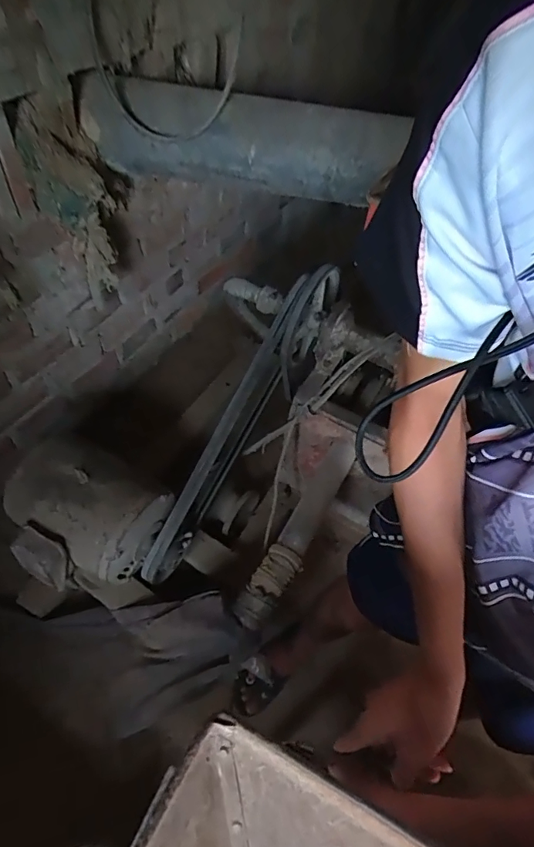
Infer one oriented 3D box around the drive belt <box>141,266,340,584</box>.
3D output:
[{"bbox_3d":[-0.057,-0.002,1.152,0.067,0.225,0.835,29,89,17],"label":"drive belt"}]

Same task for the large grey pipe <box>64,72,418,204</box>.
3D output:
[{"bbox_3d":[-0.075,-0.675,1.112,0.690,0.183,0.190,10,52,3],"label":"large grey pipe"}]

